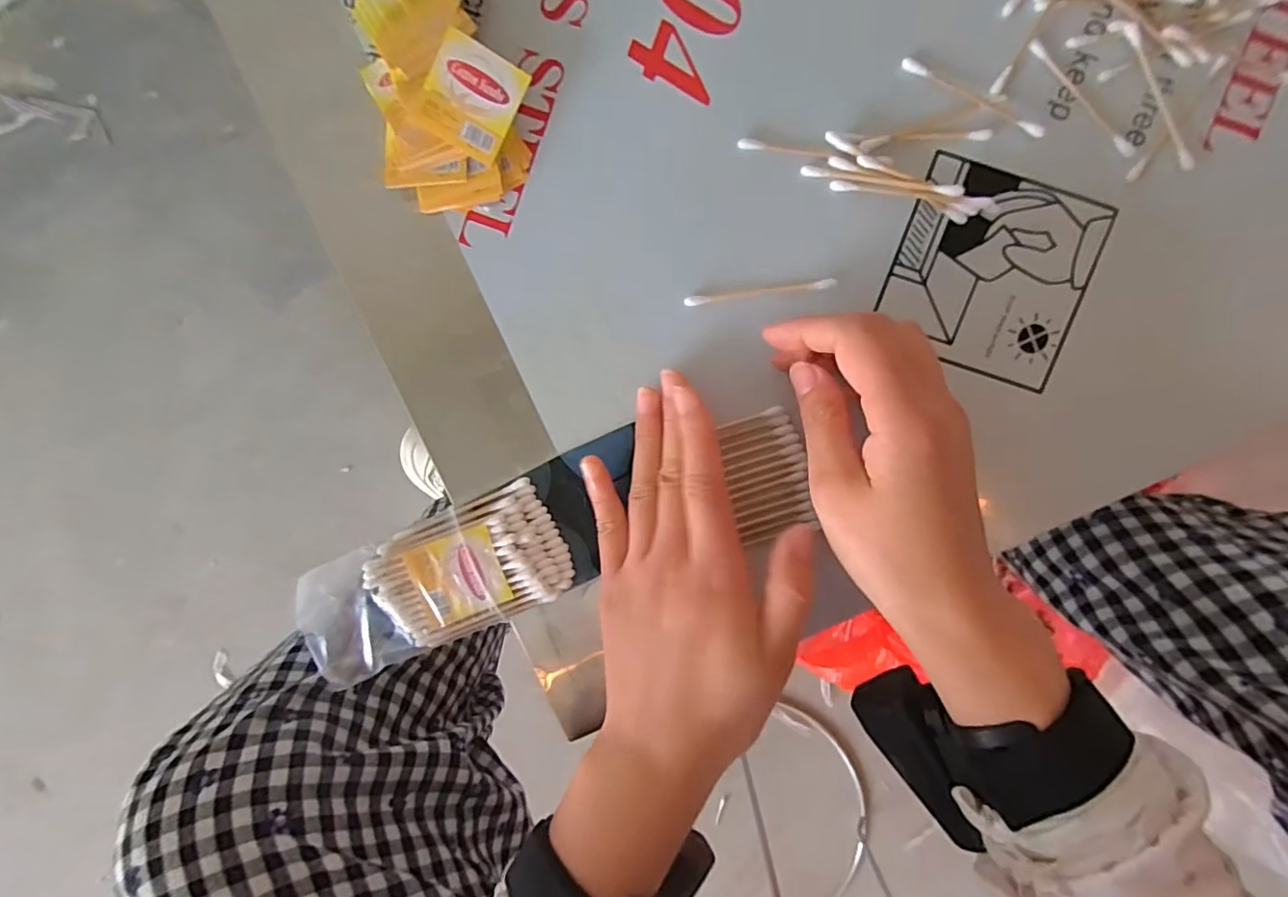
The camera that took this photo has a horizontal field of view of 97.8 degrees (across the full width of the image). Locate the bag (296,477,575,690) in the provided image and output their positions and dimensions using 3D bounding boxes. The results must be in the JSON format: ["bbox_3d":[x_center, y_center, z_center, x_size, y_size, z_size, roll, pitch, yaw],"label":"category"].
[{"bbox_3d":[-0.103,0.066,0.274,0.130,0.013,0.058,-24,91,2],"label":"bag"}]

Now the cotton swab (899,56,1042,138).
[{"bbox_3d":[0.151,-0.162,0.258,0.071,0.004,0.008,28,92,1],"label":"cotton swab"}]

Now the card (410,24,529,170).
[{"bbox_3d":[-0.078,-0.159,0.255,0.040,0.004,0.042,28,102,-13],"label":"card"}]

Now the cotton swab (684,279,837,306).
[{"bbox_3d":[0.055,-0.074,0.267,0.071,0.004,0.005,-6,92,2],"label":"cotton swab"}]

